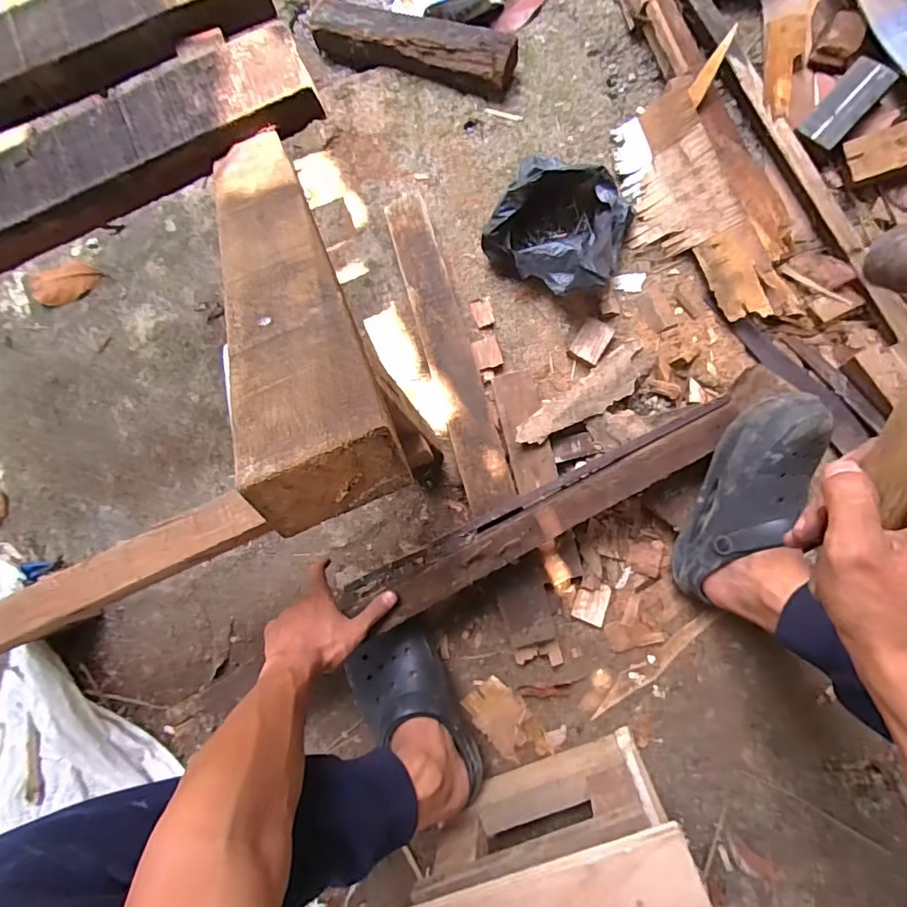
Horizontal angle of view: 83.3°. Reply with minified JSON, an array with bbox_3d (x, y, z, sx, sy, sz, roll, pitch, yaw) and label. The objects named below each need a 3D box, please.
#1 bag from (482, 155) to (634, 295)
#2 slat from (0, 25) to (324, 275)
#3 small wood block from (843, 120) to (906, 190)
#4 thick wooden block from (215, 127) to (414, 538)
[{"bbox_3d":[0.143,-0.300,0.667,0.177,0.113,0.161,34,87,6],"label":"bag"},{"bbox_3d":[-0.401,-0.187,0.419,0.608,0.043,0.091,-25,84,1],"label":"slat"},{"bbox_3d":[0.568,-0.396,0.675,0.082,0.033,0.065,-12,77,23],"label":"small wood block"},{"bbox_3d":[-0.102,-0.110,0.295,0.064,0.038,0.347,-24,53,0],"label":"thick wooden block"}]

